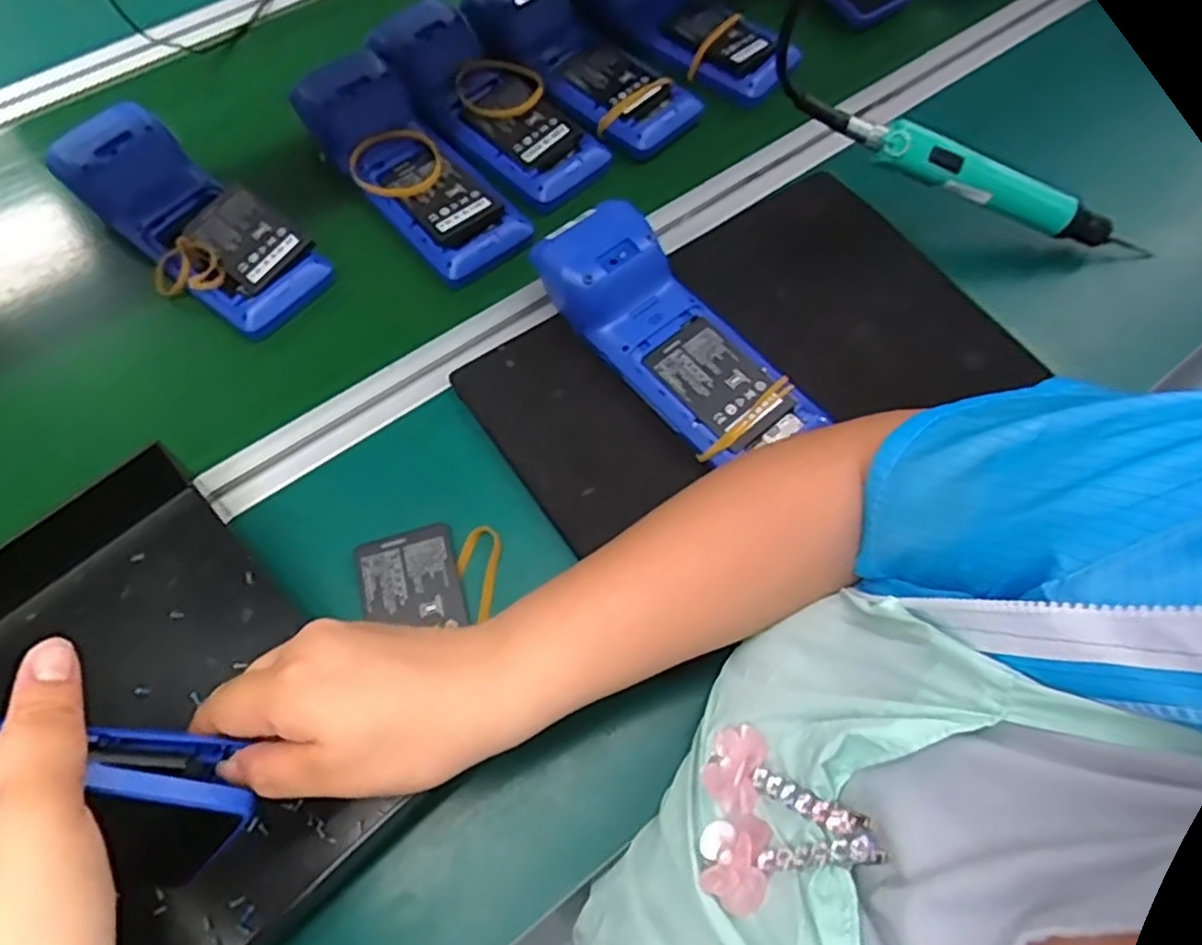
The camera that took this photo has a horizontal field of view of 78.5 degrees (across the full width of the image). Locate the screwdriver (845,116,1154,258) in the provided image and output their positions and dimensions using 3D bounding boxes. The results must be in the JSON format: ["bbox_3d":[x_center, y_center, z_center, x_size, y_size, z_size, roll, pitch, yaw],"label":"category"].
[{"bbox_3d":[0.300,-0.207,0.542,0.284,0.035,0.028,11,63,-21],"label":"screwdriver"}]

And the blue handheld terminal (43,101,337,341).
[{"bbox_3d":[-0.309,-0.193,0.542,0.221,0.051,0.086,36,69,15],"label":"blue handheld terminal"}]

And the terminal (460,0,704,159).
[{"bbox_3d":[-0.015,-0.357,0.639,0.100,0.051,0.221,-36,71,-16],"label":"terminal"}]

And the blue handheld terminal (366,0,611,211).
[{"bbox_3d":[-0.094,-0.310,0.611,0.090,0.050,0.224,-41,72,-18],"label":"blue handheld terminal"}]

